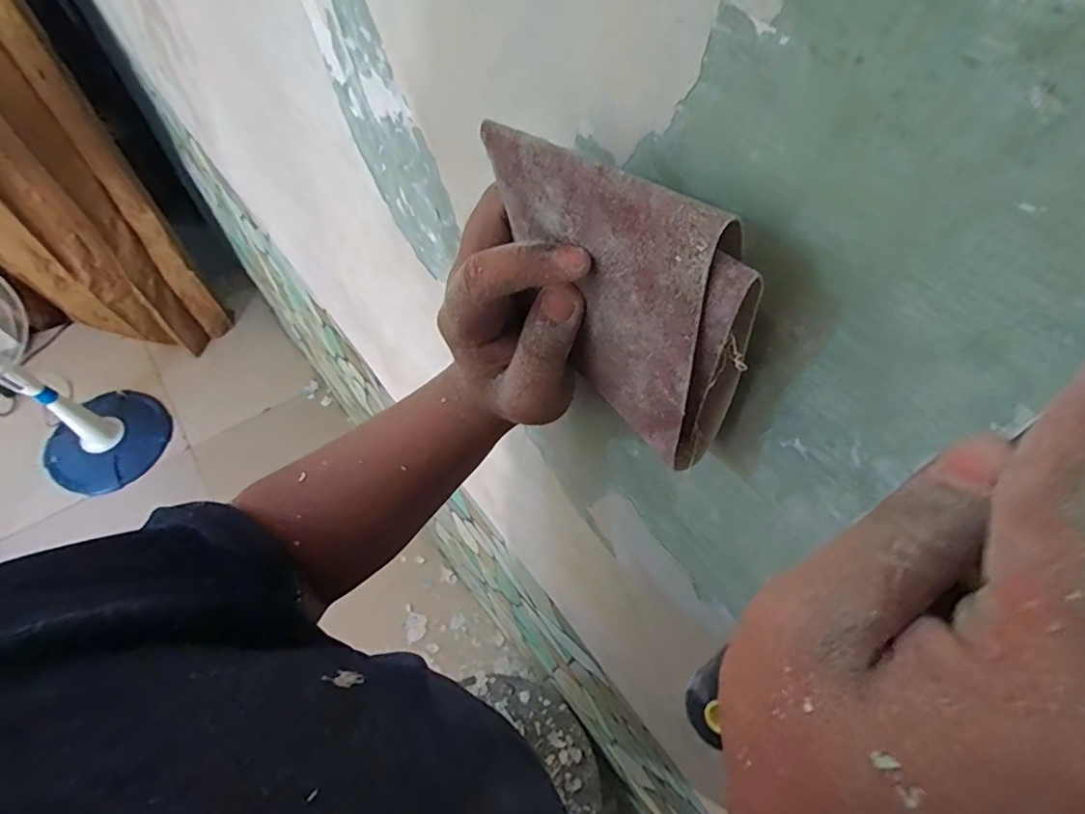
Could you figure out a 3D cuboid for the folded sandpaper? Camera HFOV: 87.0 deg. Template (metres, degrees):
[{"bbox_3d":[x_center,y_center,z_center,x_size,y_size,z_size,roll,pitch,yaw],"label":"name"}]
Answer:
[{"bbox_3d":[0.025,-0.043,0.215,0.017,0.106,0.116,-40,70,-23],"label":"folded sandpaper"}]

